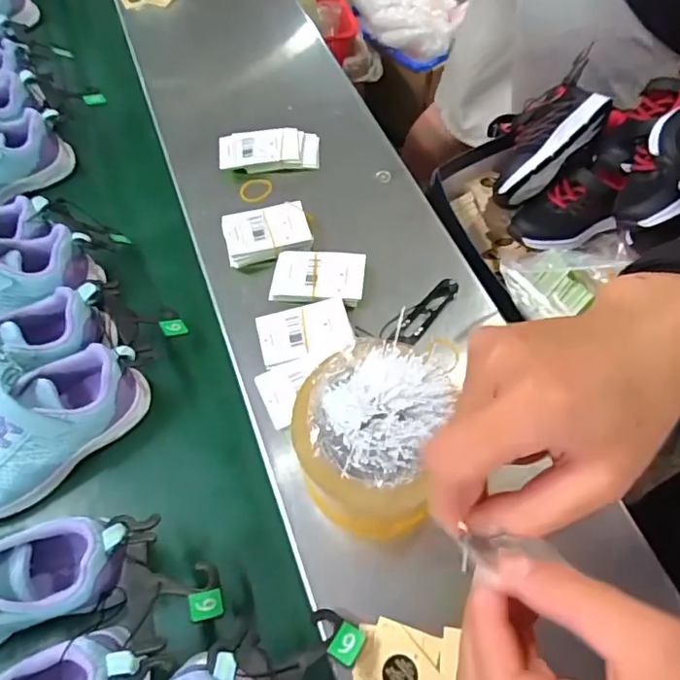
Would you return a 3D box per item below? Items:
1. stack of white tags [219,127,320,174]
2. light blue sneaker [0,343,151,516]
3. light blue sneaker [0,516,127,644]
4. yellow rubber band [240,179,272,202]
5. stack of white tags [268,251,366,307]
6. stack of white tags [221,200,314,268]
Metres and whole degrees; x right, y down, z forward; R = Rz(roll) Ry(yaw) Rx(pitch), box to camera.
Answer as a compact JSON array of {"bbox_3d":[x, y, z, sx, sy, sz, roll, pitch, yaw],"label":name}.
[{"bbox_3d":[-0.078,-0.209,0.611,0.108,0.024,0.049,0,61,-3],"label":"stack of white tags"},{"bbox_3d":[-0.246,0.070,0.441,0.184,0.066,0.082,-39,69,-22],"label":"light blue sneaker"},{"bbox_3d":[-0.241,0.172,0.391,0.186,0.074,0.081,-16,63,-12],"label":"light blue sneaker"},{"bbox_3d":[-0.092,-0.163,0.603,0.033,0.008,0.038,21,61,19],"label":"yellow rubber band"},{"bbox_3d":[-0.020,-0.056,0.520,0.085,0.026,0.052,9,60,2],"label":"stack of white tags"},{"bbox_3d":[-0.072,-0.101,0.545,0.081,0.033,0.053,-10,62,-9],"label":"stack of white tags"}]

